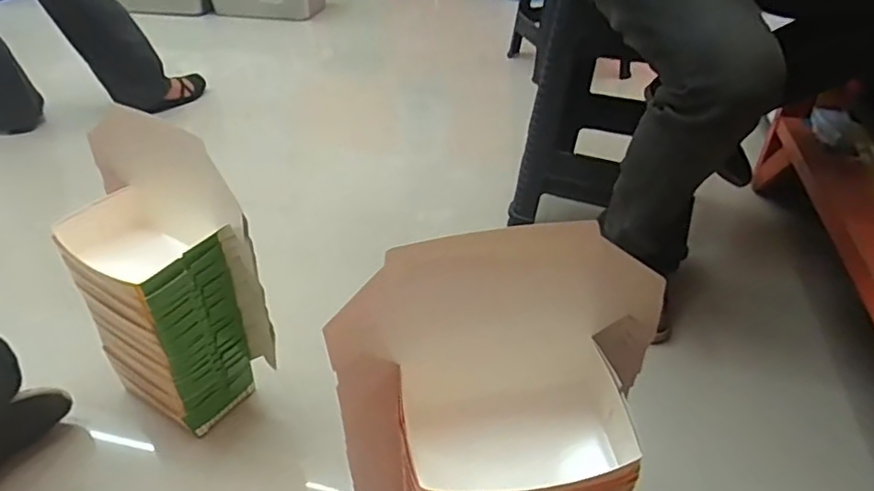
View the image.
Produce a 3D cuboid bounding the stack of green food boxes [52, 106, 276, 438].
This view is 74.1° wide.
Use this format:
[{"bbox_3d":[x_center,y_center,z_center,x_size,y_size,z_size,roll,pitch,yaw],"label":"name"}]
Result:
[{"bbox_3d":[-0.374,0.041,0.777,0.253,0.383,0.154,29,44,33],"label":"stack of green food boxes"}]

